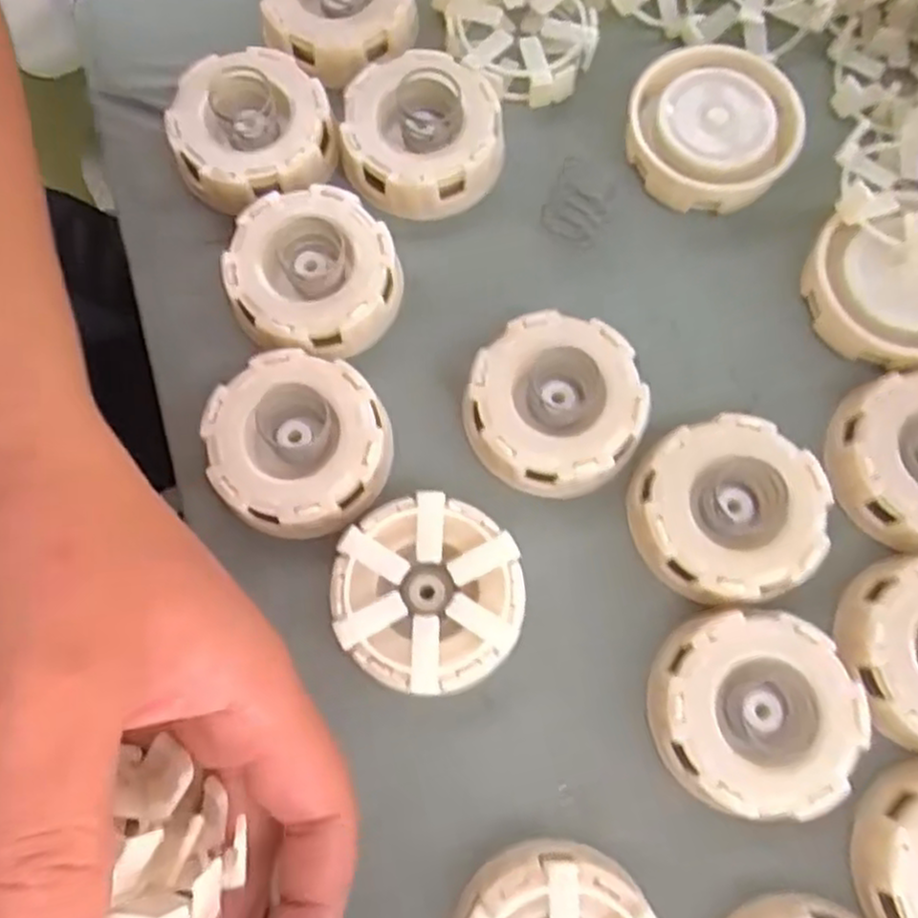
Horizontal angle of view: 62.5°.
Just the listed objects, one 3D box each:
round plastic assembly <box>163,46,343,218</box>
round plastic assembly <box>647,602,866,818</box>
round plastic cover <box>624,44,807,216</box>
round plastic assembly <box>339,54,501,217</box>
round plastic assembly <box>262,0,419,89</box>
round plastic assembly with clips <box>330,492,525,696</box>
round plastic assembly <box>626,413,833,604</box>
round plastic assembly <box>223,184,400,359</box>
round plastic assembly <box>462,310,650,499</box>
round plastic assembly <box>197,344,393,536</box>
[{"bbox_3d":[-0.079,-0.124,0.291,0.060,0.027,0.058,0,75,0],"label":"round plastic assembly"},{"bbox_3d":[0.092,0.078,0.237,0.061,0.017,0.058,-1,75,0],"label":"round plastic assembly"},{"bbox_3d":[0.095,-0.125,0.286,0.060,0.020,0.056,5,75,1],"label":"round plastic cover"},{"bbox_3d":[-0.014,-0.125,0.287,0.060,0.025,0.056,0,75,0],"label":"round plastic assembly"},{"bbox_3d":[-0.048,-0.180,0.298,0.061,0.023,0.055,6,75,1],"label":"round plastic assembly"},{"bbox_3d":[-0.010,0.044,0.247,0.058,0.026,0.059,0,75,0],"label":"round plastic assembly with clips"},{"bbox_3d":[0.089,0.017,0.252,0.061,0.020,0.058,0,75,0],"label":"round plastic assembly"},{"bbox_3d":[-0.053,-0.067,0.278,0.059,0.021,0.059,0,75,0],"label":"round plastic assembly"},{"bbox_3d":[0.033,-0.020,0.262,0.059,0.025,0.060,0,75,0],"label":"round plastic assembly"},{"bbox_3d":[-0.055,-0.004,0.262,0.061,0.021,0.059,0,75,0],"label":"round plastic assembly"}]

